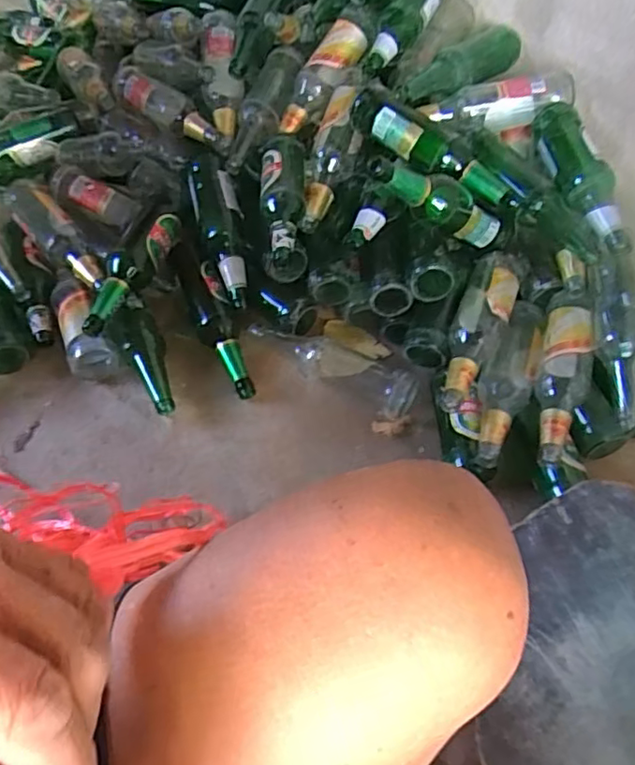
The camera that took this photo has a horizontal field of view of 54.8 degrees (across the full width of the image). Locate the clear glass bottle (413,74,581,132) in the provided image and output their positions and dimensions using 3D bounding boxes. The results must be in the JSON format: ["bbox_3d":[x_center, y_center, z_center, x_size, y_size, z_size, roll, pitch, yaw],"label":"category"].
[{"bbox_3d":[0.267,-0.420,0.932,0.225,0.071,0.066,-8,55,-8],"label":"clear glass bottle"}]

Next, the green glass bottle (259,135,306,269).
[{"bbox_3d":[-0.056,-0.278,0.956,0.070,0.082,0.263,1,54,-1],"label":"green glass bottle"}]

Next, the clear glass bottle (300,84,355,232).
[{"bbox_3d":[0.016,-0.352,0.955,0.065,0.069,0.242,12,83,7],"label":"clear glass bottle"}]

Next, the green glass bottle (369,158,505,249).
[{"bbox_3d":[0.169,-0.246,0.845,0.261,0.056,0.051,16,46,-35],"label":"green glass bottle"}]

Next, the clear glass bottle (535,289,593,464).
[{"bbox_3d":[0.331,-0.004,0.829,0.067,0.081,0.258,16,55,9],"label":"clear glass bottle"}]

